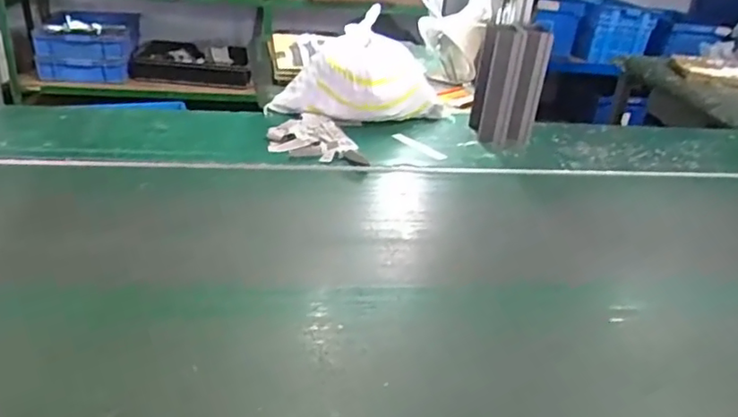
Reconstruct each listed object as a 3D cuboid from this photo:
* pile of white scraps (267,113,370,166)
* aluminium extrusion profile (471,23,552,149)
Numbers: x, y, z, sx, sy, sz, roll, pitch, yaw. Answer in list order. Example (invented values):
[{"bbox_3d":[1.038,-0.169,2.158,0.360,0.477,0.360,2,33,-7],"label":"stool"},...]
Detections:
[{"bbox_3d":[-0.114,-0.137,1.219,0.165,0.042,0.188,-4,29,-18],"label":"pile of white scraps"},{"bbox_3d":[0.298,-0.255,1.285,0.139,0.248,0.073,11,28,10],"label":"aluminium extrusion profile"}]

